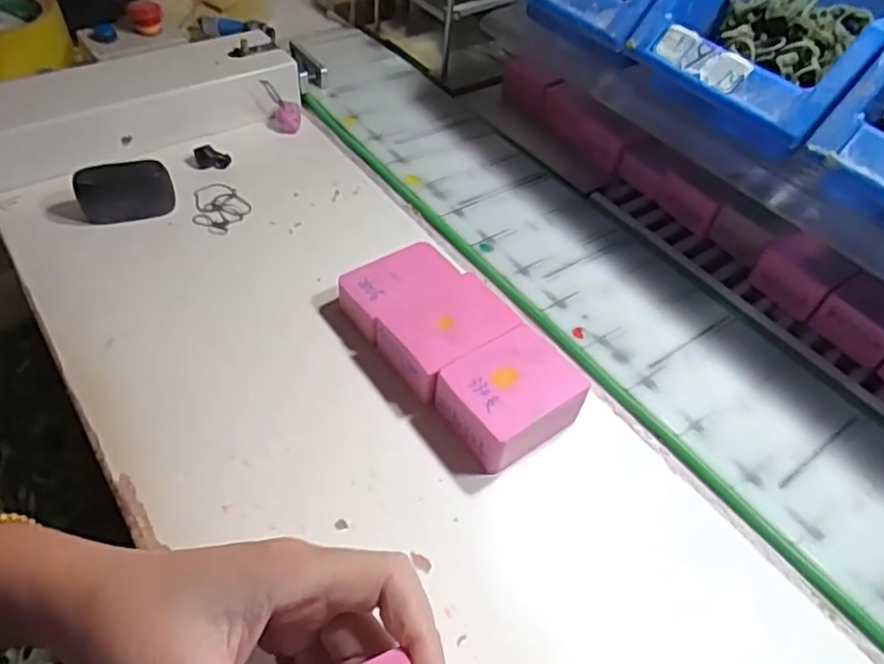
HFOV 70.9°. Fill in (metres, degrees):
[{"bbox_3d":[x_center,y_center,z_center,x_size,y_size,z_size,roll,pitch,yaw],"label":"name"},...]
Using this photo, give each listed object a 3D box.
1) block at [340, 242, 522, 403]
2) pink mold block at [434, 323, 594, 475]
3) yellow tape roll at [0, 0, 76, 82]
[{"bbox_3d":[0.003,0.003,0.372,0.073,0.034,0.053,-28,57,-24],"label":"block"},{"bbox_3d":[0.039,0.036,0.348,0.067,0.035,0.054,-27,57,-24],"label":"pink mold block"},{"bbox_3d":[-0.393,-0.268,0.558,0.099,0.039,0.108,2,50,-2],"label":"yellow tape roll"}]

